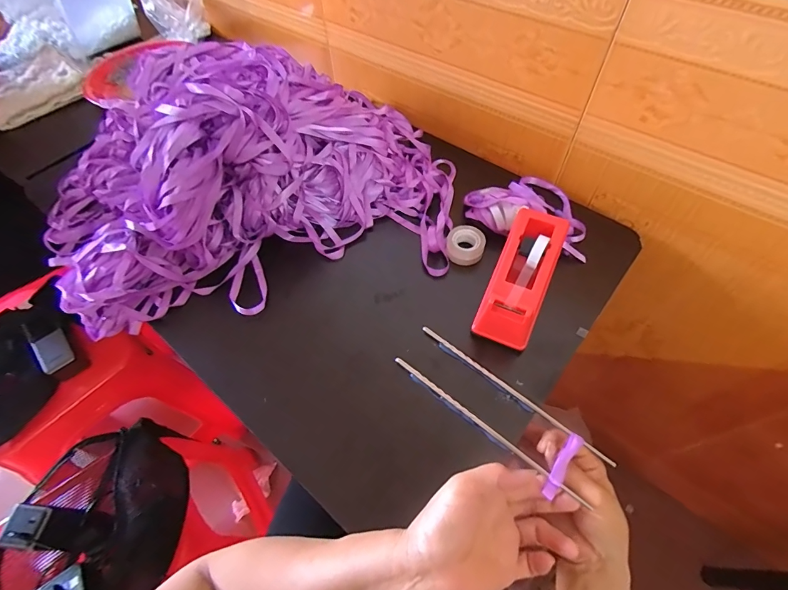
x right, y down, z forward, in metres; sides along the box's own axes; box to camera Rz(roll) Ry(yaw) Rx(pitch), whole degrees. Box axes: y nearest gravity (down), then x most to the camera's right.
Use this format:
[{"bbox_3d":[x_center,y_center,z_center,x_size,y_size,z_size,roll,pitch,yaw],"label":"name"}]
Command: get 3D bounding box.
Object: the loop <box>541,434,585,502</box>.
[{"bbox_3d":[0.158,0.158,0.361,0.013,0.008,0.062,33,66,19],"label":"loop"}]

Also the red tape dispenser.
[{"bbox_3d":[0.143,-0.019,0.438,0.061,0.070,0.155,22,63,14],"label":"red tape dispenser"}]

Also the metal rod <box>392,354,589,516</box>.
[{"bbox_3d":[0.087,0.128,0.387,0.215,0.007,0.006,35,66,22],"label":"metal rod"}]

